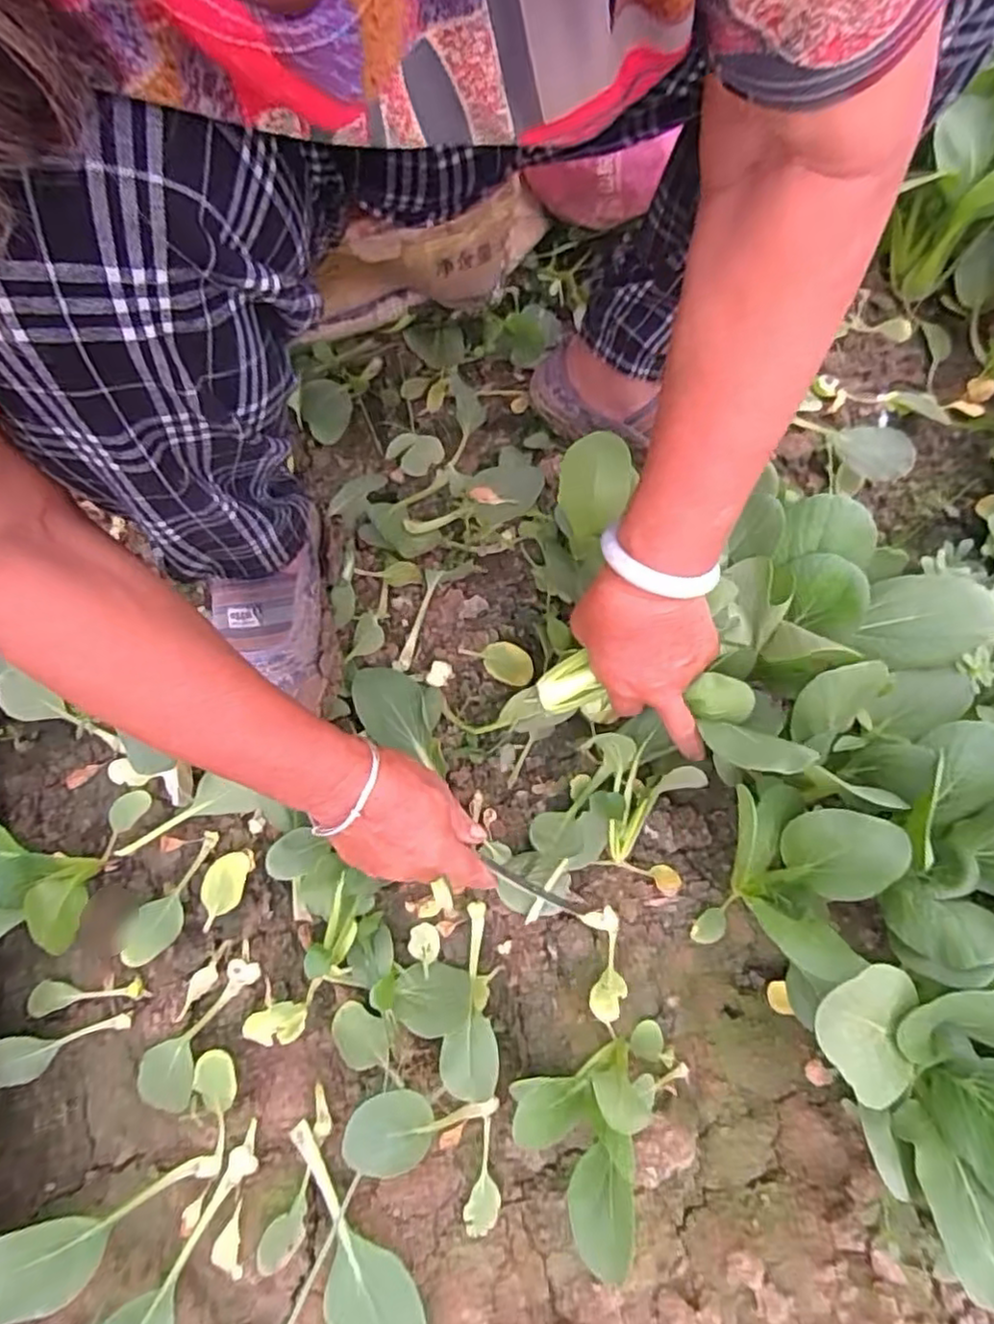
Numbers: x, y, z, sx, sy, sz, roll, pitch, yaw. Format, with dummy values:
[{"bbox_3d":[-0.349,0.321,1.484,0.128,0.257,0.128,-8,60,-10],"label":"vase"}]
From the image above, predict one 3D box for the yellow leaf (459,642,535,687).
[{"bbox_3d":[0.002,-0.004,0.566,0.062,0.005,0.032,33,70,8],"label":"yellow leaf"}]

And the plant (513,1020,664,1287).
[{"bbox_3d":[0.064,0.283,0.418,0.099,0.093,0.127,28,69,7],"label":"plant"}]

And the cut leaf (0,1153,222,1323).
[{"bbox_3d":[-0.237,0.338,0.398,0.028,0.140,0.052,-31,68,35],"label":"cut leaf"}]

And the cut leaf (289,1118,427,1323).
[{"bbox_3d":[-0.099,0.377,0.429,0.048,0.015,0.147,-39,76,-17],"label":"cut leaf"}]

